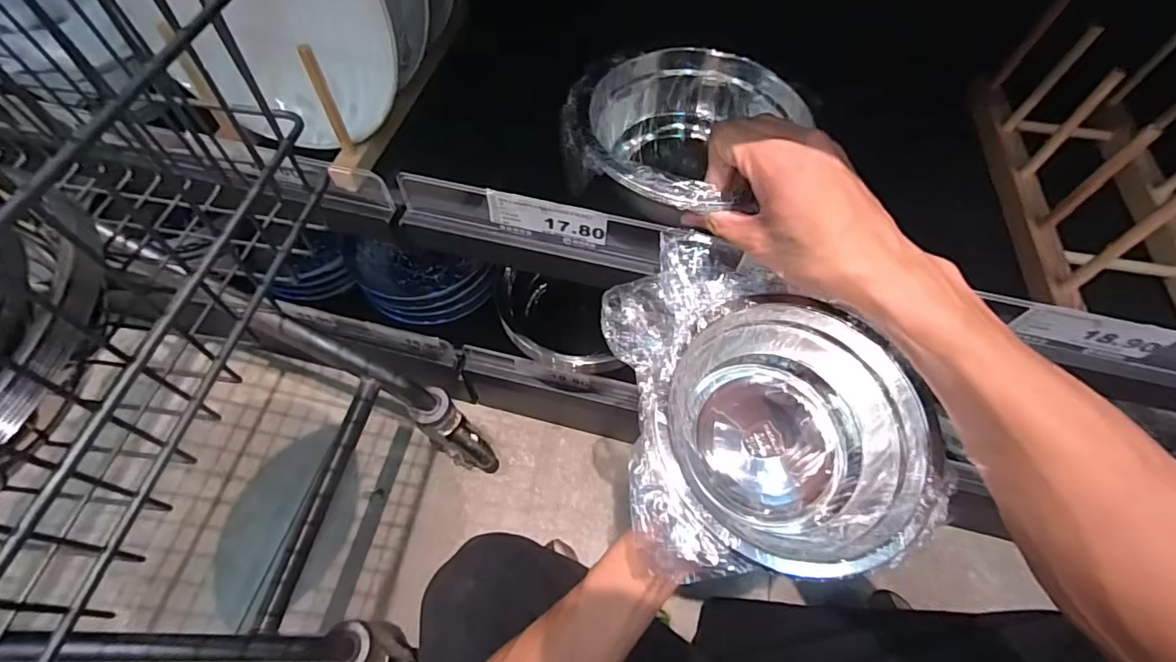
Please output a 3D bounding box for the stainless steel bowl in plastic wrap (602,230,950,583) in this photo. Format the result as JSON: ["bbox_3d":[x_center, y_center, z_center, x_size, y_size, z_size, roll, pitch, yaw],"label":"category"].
[{"bbox_3d":[0.114,0.048,0.363,0.188,0.093,0.210,-7,60,-6],"label":"stainless steel bowl in plastic wrap"}]

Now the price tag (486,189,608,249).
[{"bbox_3d":[-0.030,-0.083,0.403,0.090,0.038,0.004,13,53,5],"label":"price tag"}]

